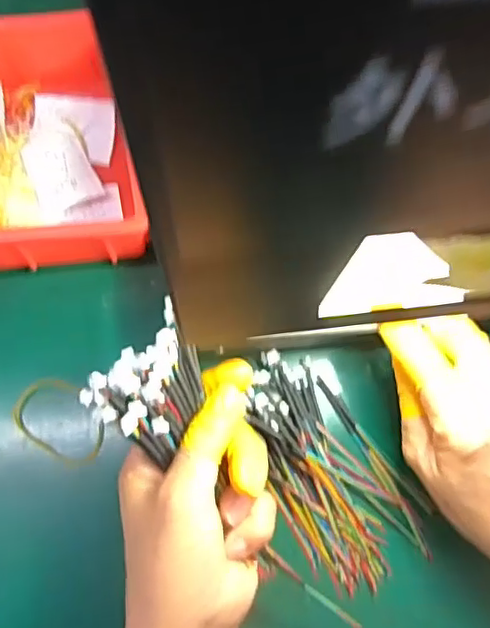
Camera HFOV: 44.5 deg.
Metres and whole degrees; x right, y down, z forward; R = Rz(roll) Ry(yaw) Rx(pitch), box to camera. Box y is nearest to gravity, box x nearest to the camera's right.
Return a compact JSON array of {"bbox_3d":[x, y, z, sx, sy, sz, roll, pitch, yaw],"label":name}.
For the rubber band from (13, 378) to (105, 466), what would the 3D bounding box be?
[{"bbox_3d":[-0.104,0.061,0.344,0.057,0.004,0.038,34,69,7],"label":"rubber band"}]

